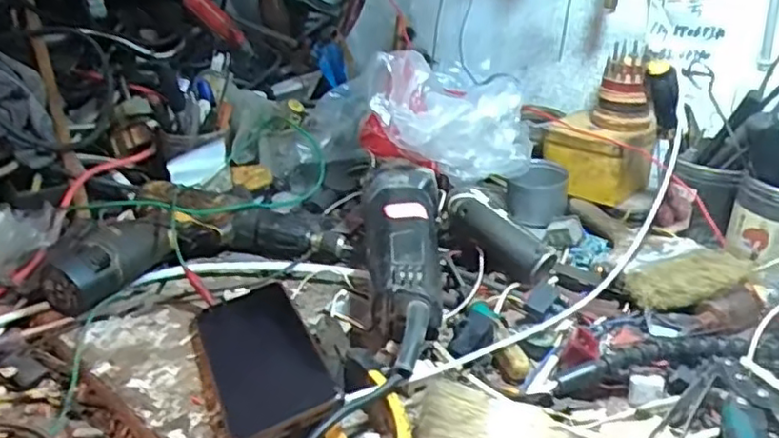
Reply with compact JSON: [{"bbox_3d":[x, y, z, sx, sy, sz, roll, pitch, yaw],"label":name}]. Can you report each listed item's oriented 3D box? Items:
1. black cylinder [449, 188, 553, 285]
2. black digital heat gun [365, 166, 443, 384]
[{"bbox_3d":[0.099,0.016,0.600,0.034,0.038,0.112,-24,50,-32],"label":"black cylinder"},{"bbox_3d":[0.007,0.038,0.550,0.072,0.063,0.259,2,28,2],"label":"black digital heat gun"}]

